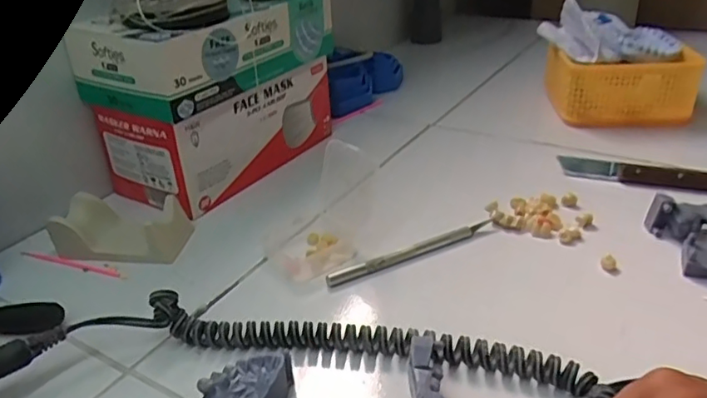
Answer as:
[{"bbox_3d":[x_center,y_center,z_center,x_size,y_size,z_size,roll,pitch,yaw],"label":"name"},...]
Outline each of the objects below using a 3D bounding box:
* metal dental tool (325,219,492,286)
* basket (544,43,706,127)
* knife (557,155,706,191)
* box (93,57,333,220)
[{"bbox_3d":[0.044,0.038,0.412,0.135,0.011,0.008,-17,33,-23],"label":"metal dental tool"},{"bbox_3d":[0.275,-0.118,0.601,0.142,0.064,0.063,0,29,6],"label":"basket"},{"bbox_3d":[0.252,-0.019,0.483,0.148,0.018,0.022,11,33,22],"label":"knife"},{"bbox_3d":[-0.115,-0.075,0.535,0.095,0.077,0.204,19,36,33],"label":"box"}]

